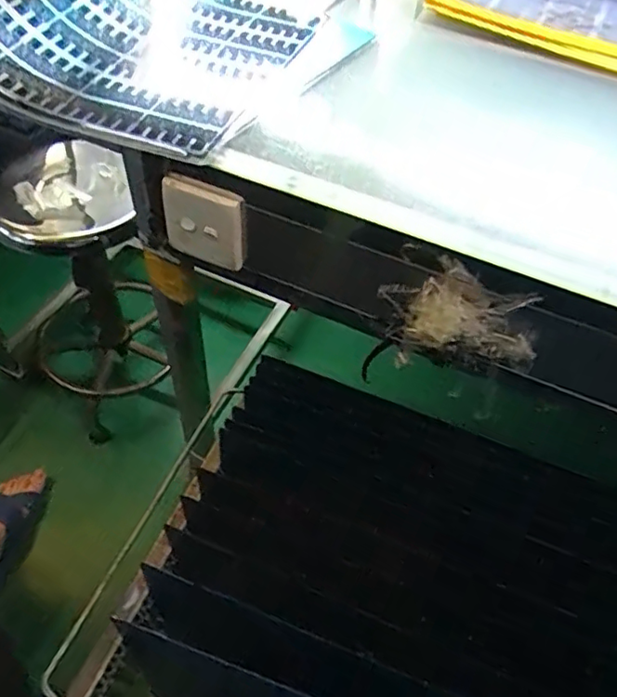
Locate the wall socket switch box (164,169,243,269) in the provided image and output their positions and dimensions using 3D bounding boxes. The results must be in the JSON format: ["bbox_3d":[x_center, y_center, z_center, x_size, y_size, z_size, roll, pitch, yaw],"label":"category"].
[{"bbox_3d":[-0.111,-0.131,0.602,0.091,0.095,0.014,24,53,14],"label":"wall socket switch box"}]

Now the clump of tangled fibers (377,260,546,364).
[{"bbox_3d":[0.136,-0.020,0.537,0.135,0.113,0.033,21,53,12],"label":"clump of tangled fibers"}]

